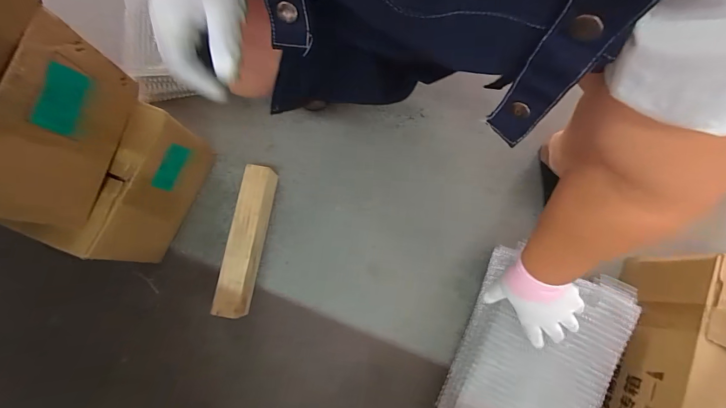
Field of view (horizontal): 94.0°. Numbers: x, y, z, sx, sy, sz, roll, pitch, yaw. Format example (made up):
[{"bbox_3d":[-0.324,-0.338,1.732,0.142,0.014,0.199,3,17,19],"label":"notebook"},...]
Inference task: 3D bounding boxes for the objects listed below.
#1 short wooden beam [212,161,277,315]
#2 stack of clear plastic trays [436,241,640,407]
[{"bbox_3d":[-0.222,0.066,0.653,0.050,0.077,0.283,8,79,3],"label":"short wooden beam"},{"bbox_3d":[0.274,0.260,0.563,0.203,0.116,0.334,25,81,6],"label":"stack of clear plastic trays"}]

